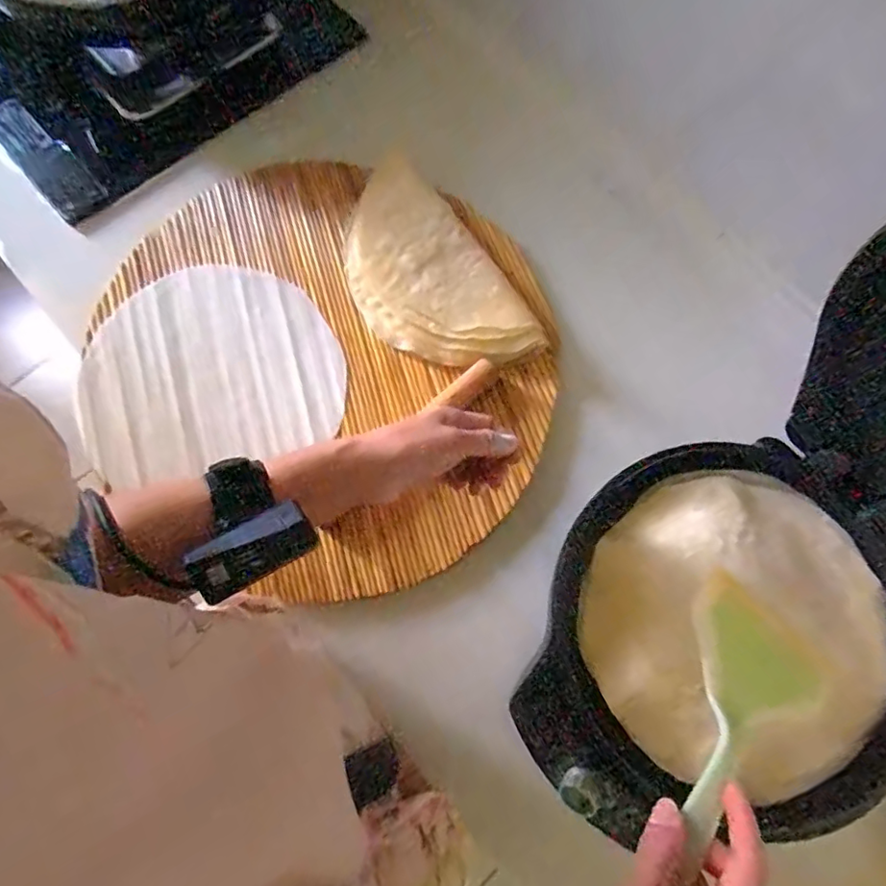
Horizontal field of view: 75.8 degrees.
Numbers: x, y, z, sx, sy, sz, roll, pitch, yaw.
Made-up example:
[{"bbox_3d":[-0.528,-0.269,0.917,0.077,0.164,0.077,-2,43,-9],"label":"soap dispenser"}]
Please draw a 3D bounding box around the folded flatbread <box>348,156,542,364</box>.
[{"bbox_3d":[-0.020,-0.161,0.553,0.125,0.034,0.240,-36,78,-11],"label":"folded flatbread"}]

